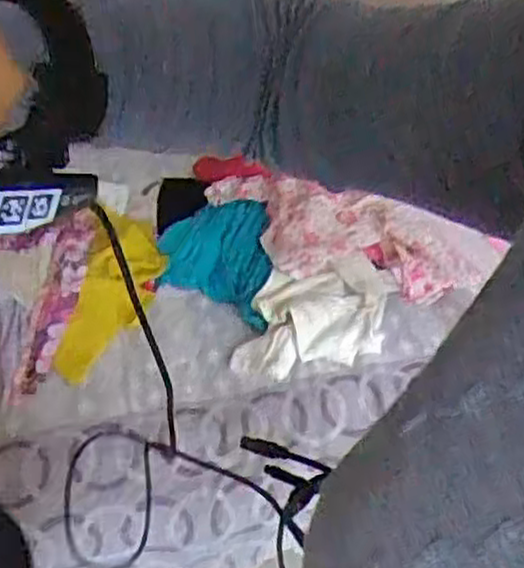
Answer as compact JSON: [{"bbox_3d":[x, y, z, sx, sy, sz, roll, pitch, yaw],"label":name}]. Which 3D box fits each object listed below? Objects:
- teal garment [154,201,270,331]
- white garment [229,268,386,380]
[{"bbox_3d":[-0.076,-0.044,1.222,0.165,0.095,0.221,0,42,-5],"label":"teal garment"},{"bbox_3d":[0.074,0.061,1.143,0.196,0.058,0.174,11,42,7],"label":"white garment"}]

